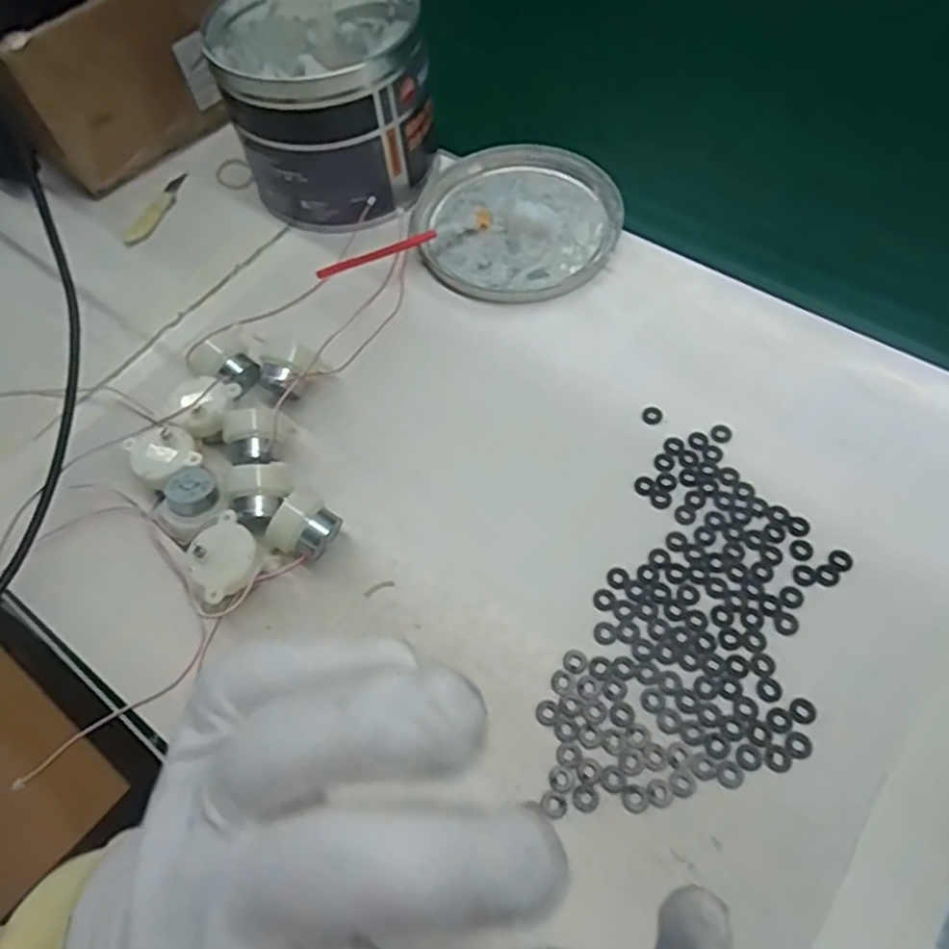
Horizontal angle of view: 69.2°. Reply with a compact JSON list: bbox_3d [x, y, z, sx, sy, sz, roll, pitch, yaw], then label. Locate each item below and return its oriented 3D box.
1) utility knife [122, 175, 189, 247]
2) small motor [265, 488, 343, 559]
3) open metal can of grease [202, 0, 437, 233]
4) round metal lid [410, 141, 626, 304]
[{"bbox_3d":[-0.219,-0.185,0.477,0.014,0.004,0.074,10,62,9],"label":"utility knife"},{"bbox_3d":[-0.081,0.027,0.330,0.023,0.032,0.030,35,68,21],"label":"small motor"},{"bbox_3d":[-0.093,-0.241,0.440,0.119,0.104,0.133,-11,61,-3],"label":"open metal can of grease"},{"bbox_3d":[0.028,-0.167,0.443,0.127,0.013,0.131,-2,61,3],"label":"round metal lid"}]

